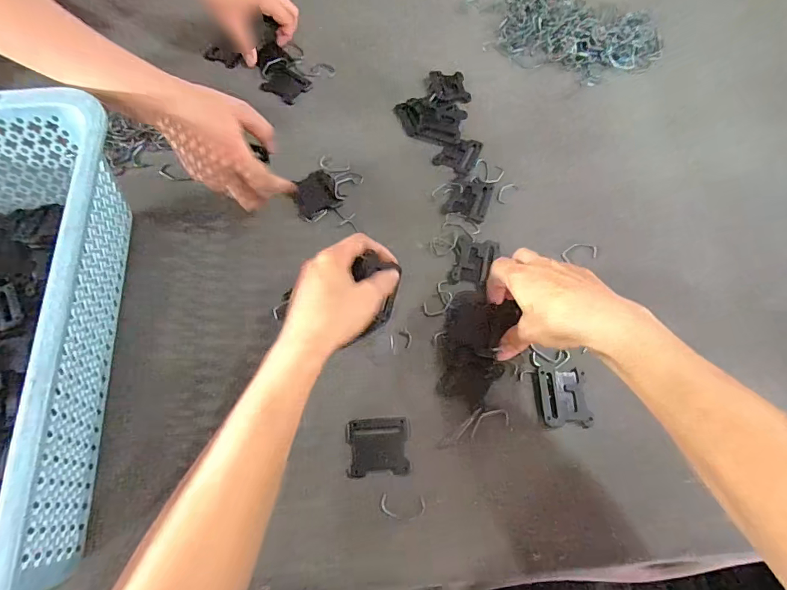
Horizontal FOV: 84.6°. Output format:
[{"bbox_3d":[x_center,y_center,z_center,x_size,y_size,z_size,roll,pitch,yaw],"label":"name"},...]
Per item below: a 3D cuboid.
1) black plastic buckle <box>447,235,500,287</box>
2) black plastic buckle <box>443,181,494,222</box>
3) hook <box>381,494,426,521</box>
[{"bbox_3d":[0.079,-0.033,0.425,0.041,0.004,0.056,17,66,6],"label":"black plastic buckle"},{"bbox_3d":[0.081,-0.103,0.460,0.043,0.004,0.052,19,66,6],"label":"black plastic buckle"},{"bbox_3d":[0.008,0.163,0.332,0.034,0.004,0.018,4,65,0],"label":"hook"}]

